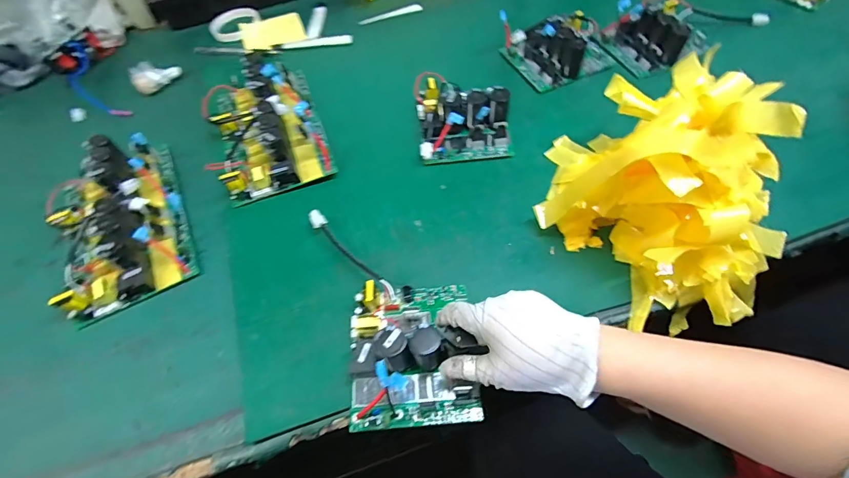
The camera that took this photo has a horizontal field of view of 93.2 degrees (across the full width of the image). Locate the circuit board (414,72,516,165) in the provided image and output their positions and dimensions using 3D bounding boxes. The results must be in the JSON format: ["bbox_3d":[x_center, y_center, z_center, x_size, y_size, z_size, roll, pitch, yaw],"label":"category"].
[{"bbox_3d":[0.051,-0.178,0.553,0.120,0.058,0.137,-7,58,-1],"label":"circuit board"}]

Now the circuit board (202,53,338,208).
[{"bbox_3d":[-0.229,-0.172,0.570,0.152,0.060,0.251,-22,59,-10],"label":"circuit board"}]

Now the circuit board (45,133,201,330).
[{"bbox_3d":[-0.383,-0.030,0.490,0.146,0.053,0.238,-27,61,-13],"label":"circuit board"}]

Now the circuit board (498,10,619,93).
[{"bbox_3d":[0.214,-0.307,0.621,0.152,0.058,0.123,-22,60,-11],"label":"circuit board"}]

